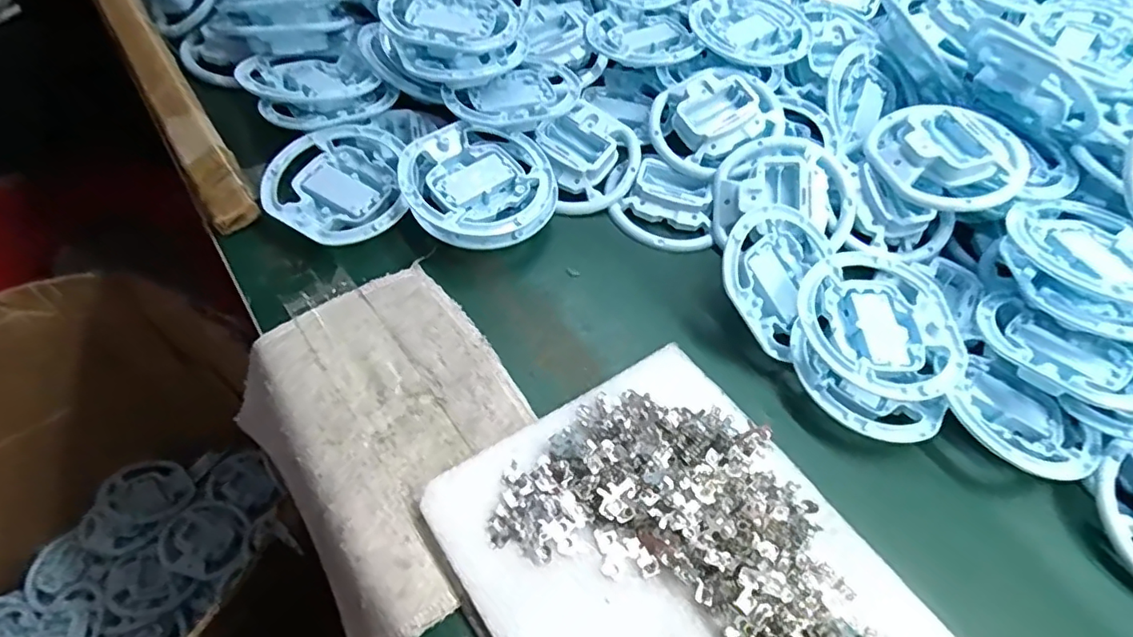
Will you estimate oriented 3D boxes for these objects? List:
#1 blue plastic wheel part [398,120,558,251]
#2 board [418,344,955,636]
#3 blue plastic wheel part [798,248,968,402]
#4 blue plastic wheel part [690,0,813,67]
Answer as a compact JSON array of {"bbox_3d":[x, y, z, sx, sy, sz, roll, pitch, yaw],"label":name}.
[{"bbox_3d":[-0.060,-0.098,0.416,0.103,0.022,0.097,2,55,-4],"label":"blue plastic wheel part"},{"bbox_3d":[0.087,0.156,0.280,0.178,0.018,0.301,-31,64,-23],"label":"board"},{"bbox_3d":[0.200,0.001,0.374,0.102,0.011,0.100,2,55,-4],"label":"blue plastic wheel part"},{"bbox_3d":[0.156,-0.253,0.508,0.099,0.015,0.099,0,60,0],"label":"blue plastic wheel part"}]

